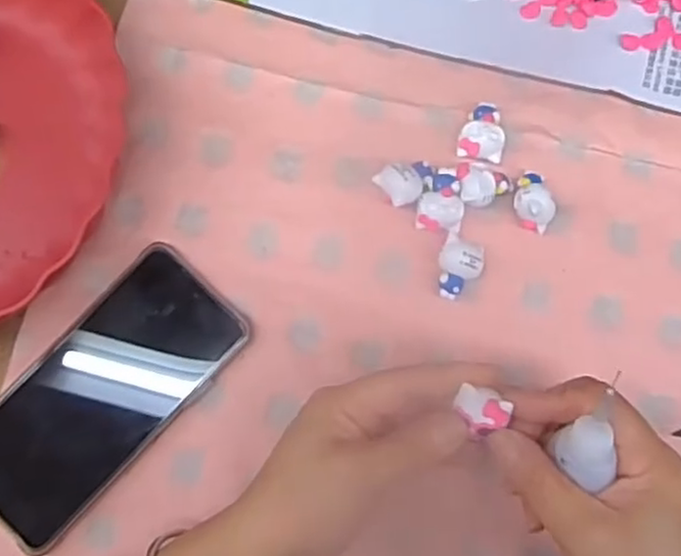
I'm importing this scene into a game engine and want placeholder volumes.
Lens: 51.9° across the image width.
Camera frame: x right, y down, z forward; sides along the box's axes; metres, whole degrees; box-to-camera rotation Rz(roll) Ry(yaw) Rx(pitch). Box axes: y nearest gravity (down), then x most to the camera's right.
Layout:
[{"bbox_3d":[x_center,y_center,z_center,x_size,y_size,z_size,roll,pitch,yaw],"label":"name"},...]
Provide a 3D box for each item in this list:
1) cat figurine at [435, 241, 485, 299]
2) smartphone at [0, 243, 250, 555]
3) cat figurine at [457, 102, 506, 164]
[{"bbox_3d":[0.066,-0.003,0.386,0.023,0.018,0.029,3,82,1],"label":"cat figurine"},{"bbox_3d":[-0.132,0.063,0.385,0.077,0.017,0.167,42,84,6],"label":"smartphone"},{"bbox_3d":[0.083,-0.084,0.406,0.026,0.017,0.035,12,82,3],"label":"cat figurine"}]

